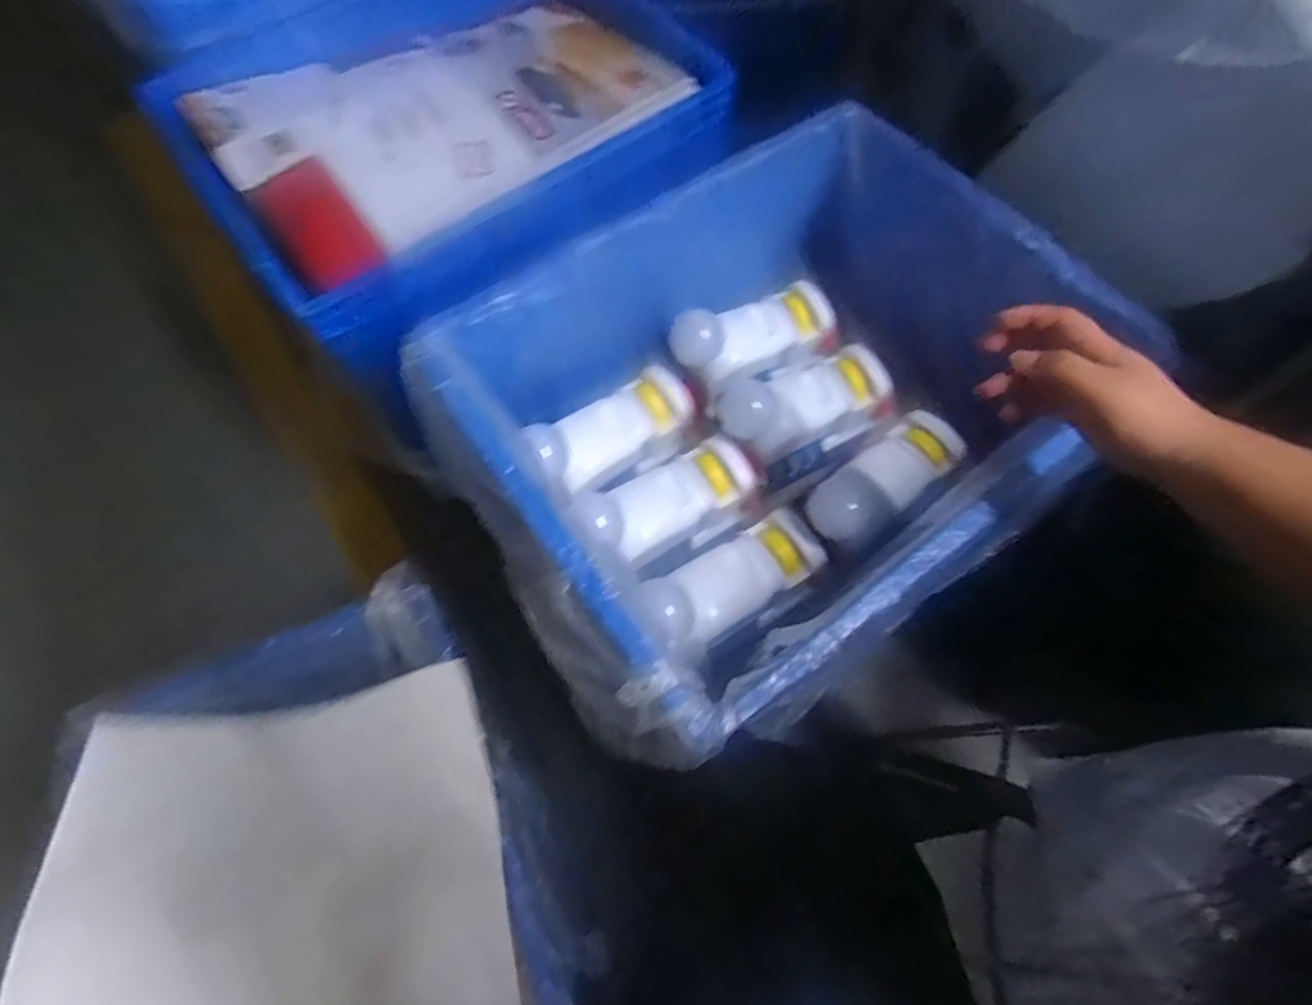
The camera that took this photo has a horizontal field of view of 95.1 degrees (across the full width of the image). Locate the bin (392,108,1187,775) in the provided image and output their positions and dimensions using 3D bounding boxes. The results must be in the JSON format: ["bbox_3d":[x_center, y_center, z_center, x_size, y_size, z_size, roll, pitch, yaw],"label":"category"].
[{"bbox_3d":[0.097,-0.084,0.616,0.553,0.248,0.425,-34,71,-14],"label":"bin"}]

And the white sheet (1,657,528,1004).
[{"bbox_3d":[-0.316,0.366,0.526,0.368,0.044,0.424,7,42,-28],"label":"white sheet"}]

